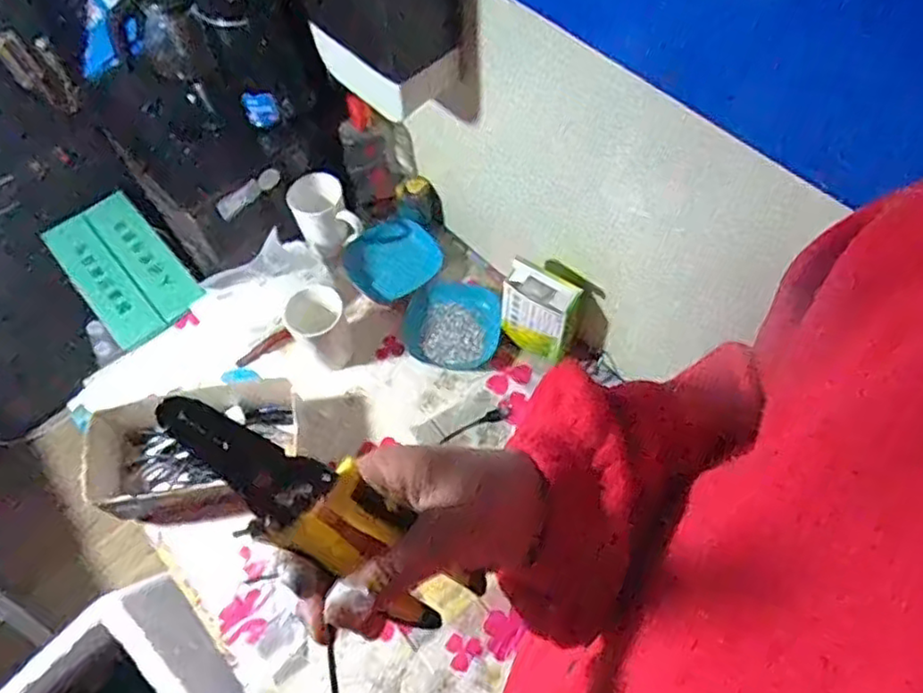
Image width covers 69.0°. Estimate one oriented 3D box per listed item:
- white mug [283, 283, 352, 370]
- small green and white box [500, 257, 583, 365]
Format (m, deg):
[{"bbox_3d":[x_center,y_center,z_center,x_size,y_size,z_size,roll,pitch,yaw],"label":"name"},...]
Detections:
[{"bbox_3d":[-0.203,-0.035,0.965,0.077,0.095,0.085,6,62,6],"label":"white mug"},{"bbox_3d":[0.105,-0.046,0.935,0.101,0.170,0.043,27,66,17],"label":"small green and white box"}]

